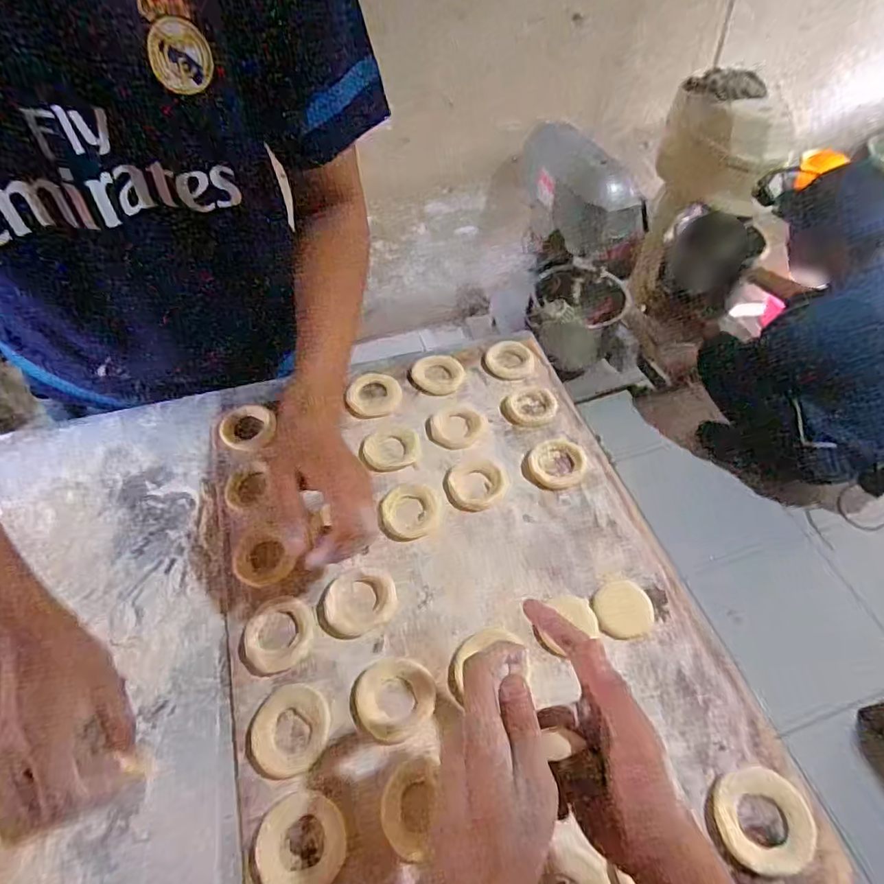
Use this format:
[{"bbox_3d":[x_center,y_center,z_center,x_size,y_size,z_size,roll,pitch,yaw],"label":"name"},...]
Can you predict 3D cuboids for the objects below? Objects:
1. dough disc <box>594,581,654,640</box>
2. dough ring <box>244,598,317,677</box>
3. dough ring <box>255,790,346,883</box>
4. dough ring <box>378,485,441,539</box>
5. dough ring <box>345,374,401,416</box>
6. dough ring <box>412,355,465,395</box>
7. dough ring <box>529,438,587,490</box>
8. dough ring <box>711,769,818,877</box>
[{"bbox_3d":[0.170,0.157,0.514,0.051,0.004,0.052,-1,54,2],"label":"dough disc"},{"bbox_3d":[-0.153,0.182,0.520,0.063,0.007,0.068,-1,54,2],"label":"dough ring"},{"bbox_3d":[-0.109,0.309,0.423,0.066,0.005,0.067,-1,54,2],"label":"dough ring"},{"bbox_3d":[-0.034,0.074,0.589,0.065,0.006,0.063,-1,54,2],"label":"dough ring"},{"bbox_3d":[-0.086,-0.059,0.686,0.066,0.009,0.062,-1,54,2],"label":"dough ring"},{"bbox_3d":[-0.004,-0.087,0.697,0.065,0.008,0.057,36,63,25],"label":"dough ring"},{"bbox_3d":[0.131,0.025,0.620,0.065,0.008,0.060,-1,54,2],"label":"dough ring"},{"bbox_3d":[0.244,0.287,0.418,0.070,0.007,0.066,-1,54,2],"label":"dough ring"}]

